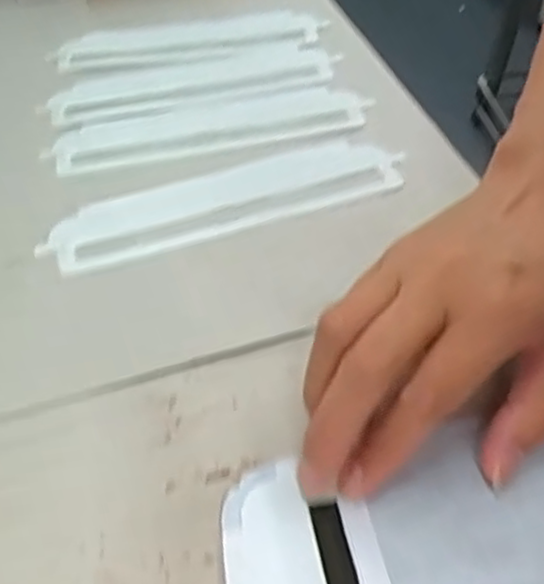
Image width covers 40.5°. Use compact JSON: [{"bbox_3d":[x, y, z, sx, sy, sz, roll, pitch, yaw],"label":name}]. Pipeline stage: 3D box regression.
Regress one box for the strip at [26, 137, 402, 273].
[{"bbox_3d":[-0.025,-0.049,0.381,0.181,0.004,0.056,-16,46,-10],"label":"strip"}]

